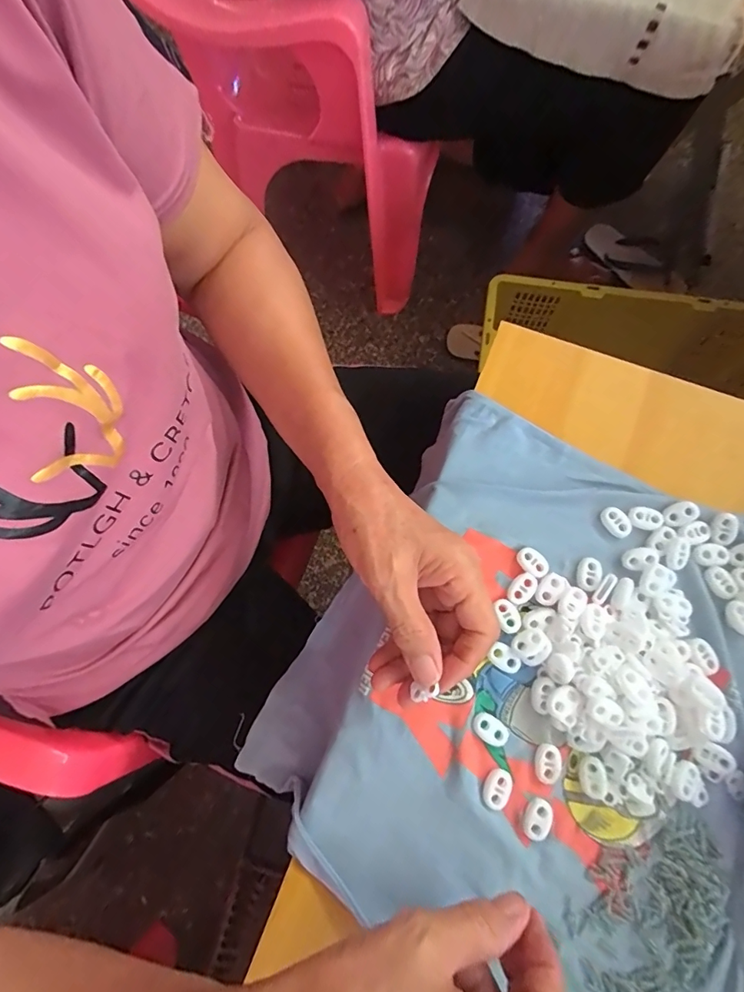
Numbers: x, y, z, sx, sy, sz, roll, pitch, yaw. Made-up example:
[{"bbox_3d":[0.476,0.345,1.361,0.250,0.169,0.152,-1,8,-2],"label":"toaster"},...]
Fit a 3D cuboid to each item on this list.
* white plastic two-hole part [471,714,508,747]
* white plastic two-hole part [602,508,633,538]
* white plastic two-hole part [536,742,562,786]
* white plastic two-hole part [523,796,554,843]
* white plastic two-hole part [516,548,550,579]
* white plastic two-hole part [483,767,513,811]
[{"bbox_3d":[0.075,0.149,0.289,0.023,0.005,0.015,35,80,9],"label":"white plastic two-hole part"},{"bbox_3d":[0.169,0.018,0.313,0.015,0.004,0.022,-25,77,-4],"label":"white plastic two-hole part"},{"bbox_3d":[0.110,0.167,0.282,0.014,0.005,0.023,15,78,5],"label":"white plastic two-hole part"},{"bbox_3d":[0.101,0.196,0.275,0.016,0.005,0.023,25,79,7],"label":"white plastic two-hole part"},{"bbox_3d":[0.110,0.045,0.310,0.016,0.004,0.022,-43,79,-8],"label":"white plastic two-hole part"},{"bbox_3d":[0.077,0.181,0.280,0.015,0.005,0.023,20,78,6],"label":"white plastic two-hole part"}]

